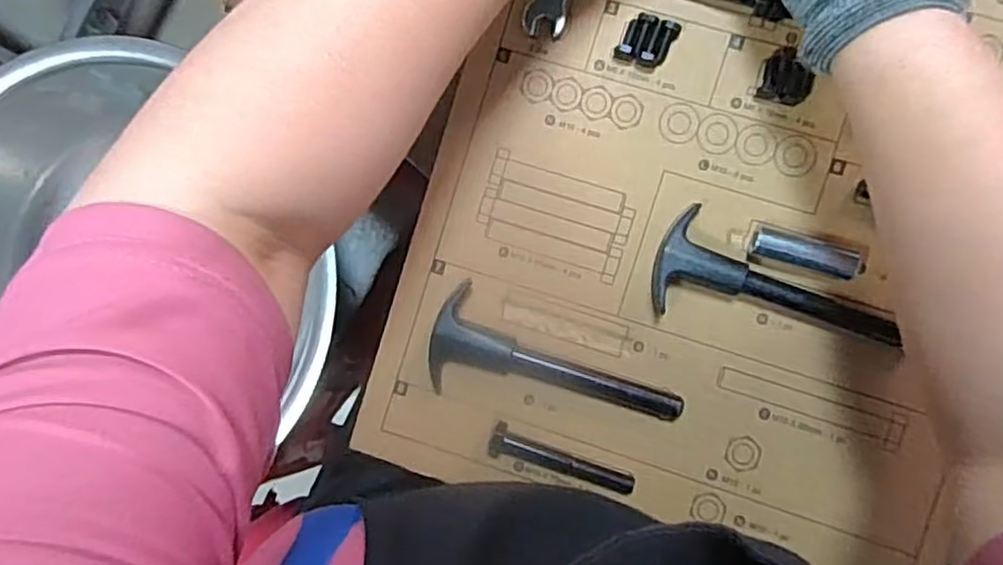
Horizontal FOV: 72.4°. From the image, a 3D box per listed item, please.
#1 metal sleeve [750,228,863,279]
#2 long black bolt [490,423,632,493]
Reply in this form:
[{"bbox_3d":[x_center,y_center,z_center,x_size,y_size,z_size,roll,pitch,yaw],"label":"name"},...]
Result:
[{"bbox_3d":[0.148,-0.014,0.337,0.049,0.014,0.015,18,92,6],"label":"metal sleeve"},{"bbox_3d":[0.030,0.093,0.352,0.076,0.013,0.017,18,92,6],"label":"long black bolt"}]

